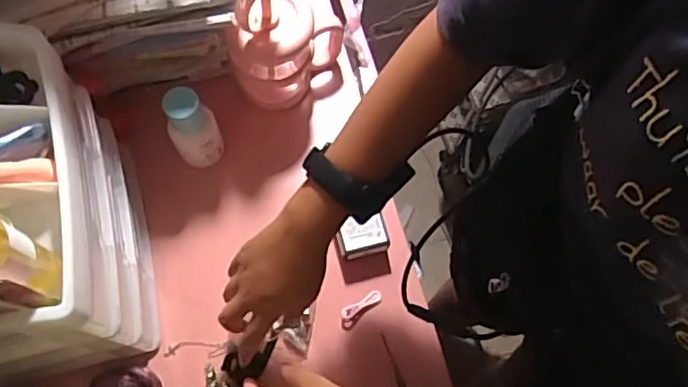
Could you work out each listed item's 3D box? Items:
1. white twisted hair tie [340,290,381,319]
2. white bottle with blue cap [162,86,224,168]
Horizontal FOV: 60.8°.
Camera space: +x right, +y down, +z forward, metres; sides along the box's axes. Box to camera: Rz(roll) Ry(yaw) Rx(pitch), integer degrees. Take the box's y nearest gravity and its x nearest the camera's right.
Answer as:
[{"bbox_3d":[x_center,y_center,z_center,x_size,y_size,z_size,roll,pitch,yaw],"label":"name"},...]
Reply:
[{"bbox_3d":[0.019,0.120,0.630,0.048,0.011,0.014,-27,74,-12],"label":"white twisted hair tie"},{"bbox_3d":[-0.158,-0.066,0.626,0.048,0.114,0.047,-20,72,-10],"label":"white bottle with blue cap"}]

